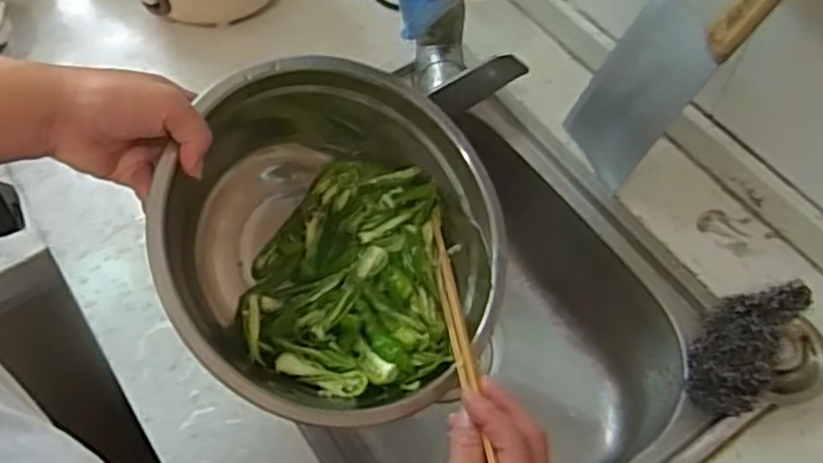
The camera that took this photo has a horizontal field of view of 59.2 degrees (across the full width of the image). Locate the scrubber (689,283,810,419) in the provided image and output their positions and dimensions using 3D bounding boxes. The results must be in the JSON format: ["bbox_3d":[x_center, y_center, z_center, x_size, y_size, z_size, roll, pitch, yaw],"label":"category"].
[{"bbox_3d":[0.264,0.088,0.576,0.063,0.052,0.114,32,64,17],"label":"scrubber"}]

